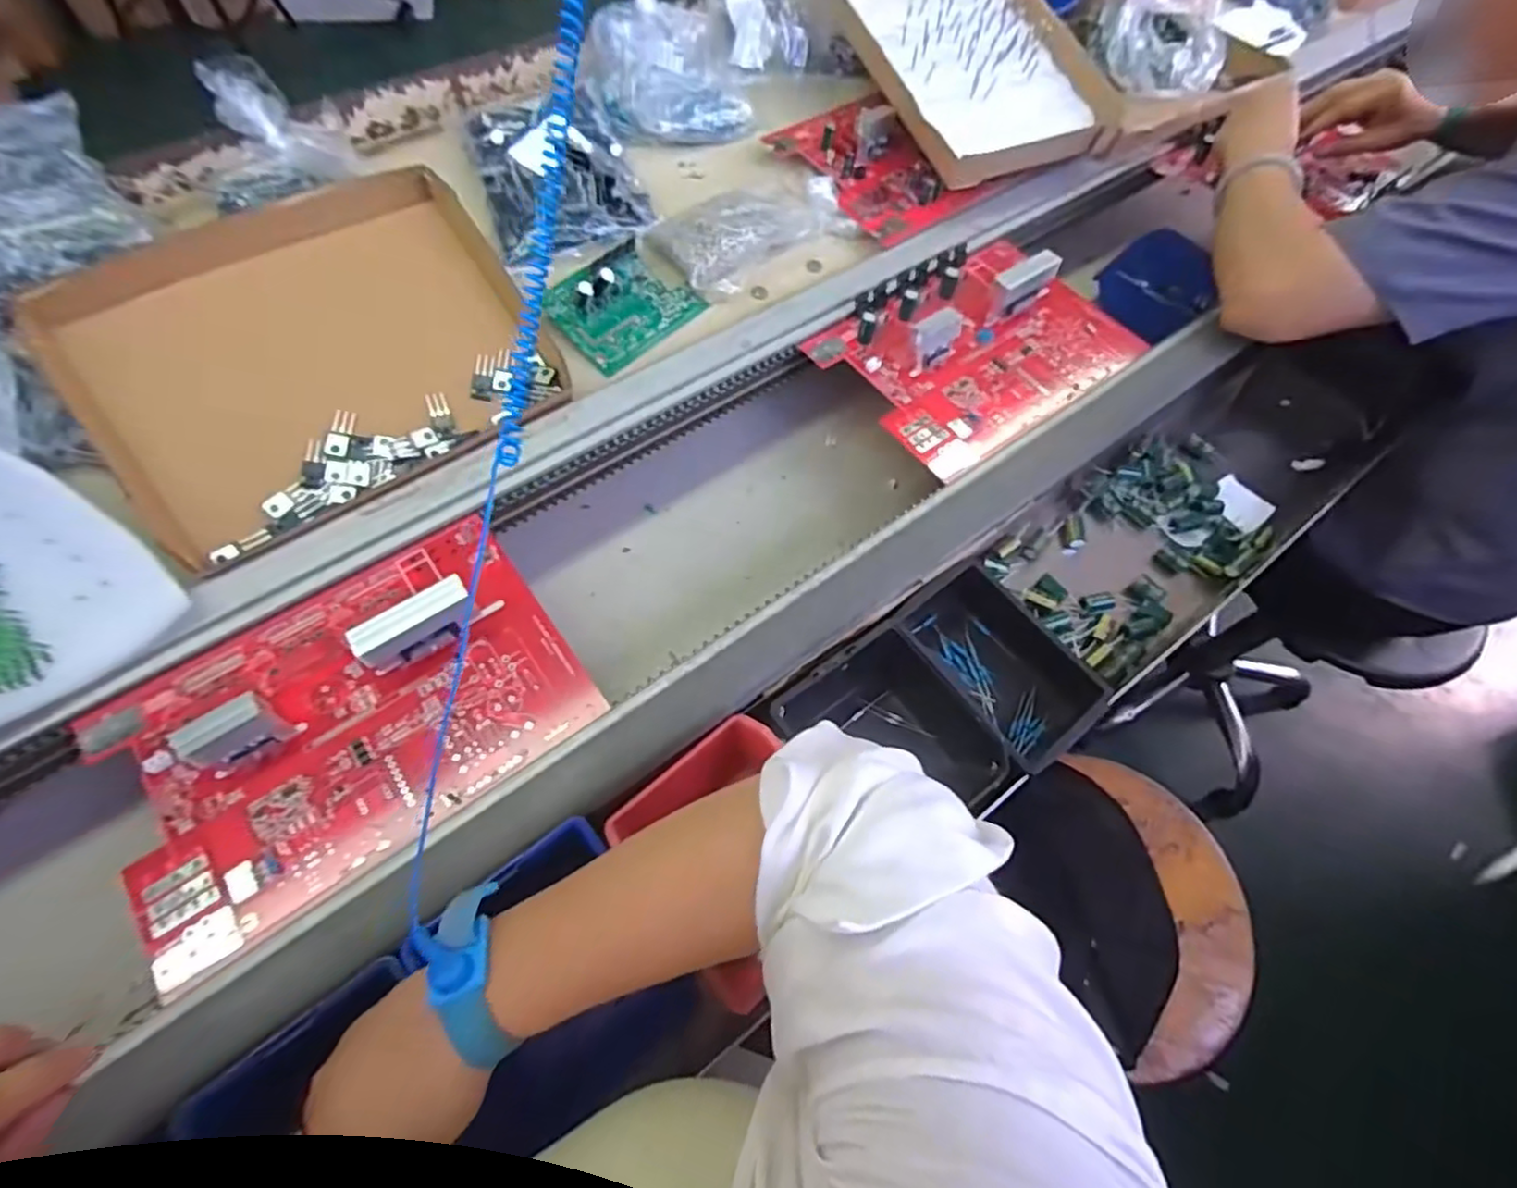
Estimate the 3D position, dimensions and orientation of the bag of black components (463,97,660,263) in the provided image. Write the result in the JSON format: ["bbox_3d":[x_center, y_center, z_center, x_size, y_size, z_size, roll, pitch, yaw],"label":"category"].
[{"bbox_3d":[-0.205,-0.422,0.668,0.156,0.062,0.182,-25,64,-14],"label":"bag of black components"}]

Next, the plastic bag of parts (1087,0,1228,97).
[{"bbox_3d":[0.514,-0.726,0.852,0.167,0.073,0.167,15,61,8],"label":"plastic bag of parts"}]

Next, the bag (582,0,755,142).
[{"bbox_3d":[-0.102,-0.580,0.723,0.170,0.106,0.164,-11,61,-7],"label":"bag"}]

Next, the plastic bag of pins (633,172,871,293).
[{"bbox_3d":[-0.008,-0.374,0.673,0.197,0.035,0.115,-37,67,-20],"label":"plastic bag of pins"}]

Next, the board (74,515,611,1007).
[{"bbox_3d":[-0.275,0.073,0.434,0.289,0.050,0.201,-35,67,-19],"label":"board"}]

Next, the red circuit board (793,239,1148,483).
[{"bbox_3d":[0.213,-0.242,0.638,0.284,0.057,0.203,-34,66,-18],"label":"red circuit board"}]

